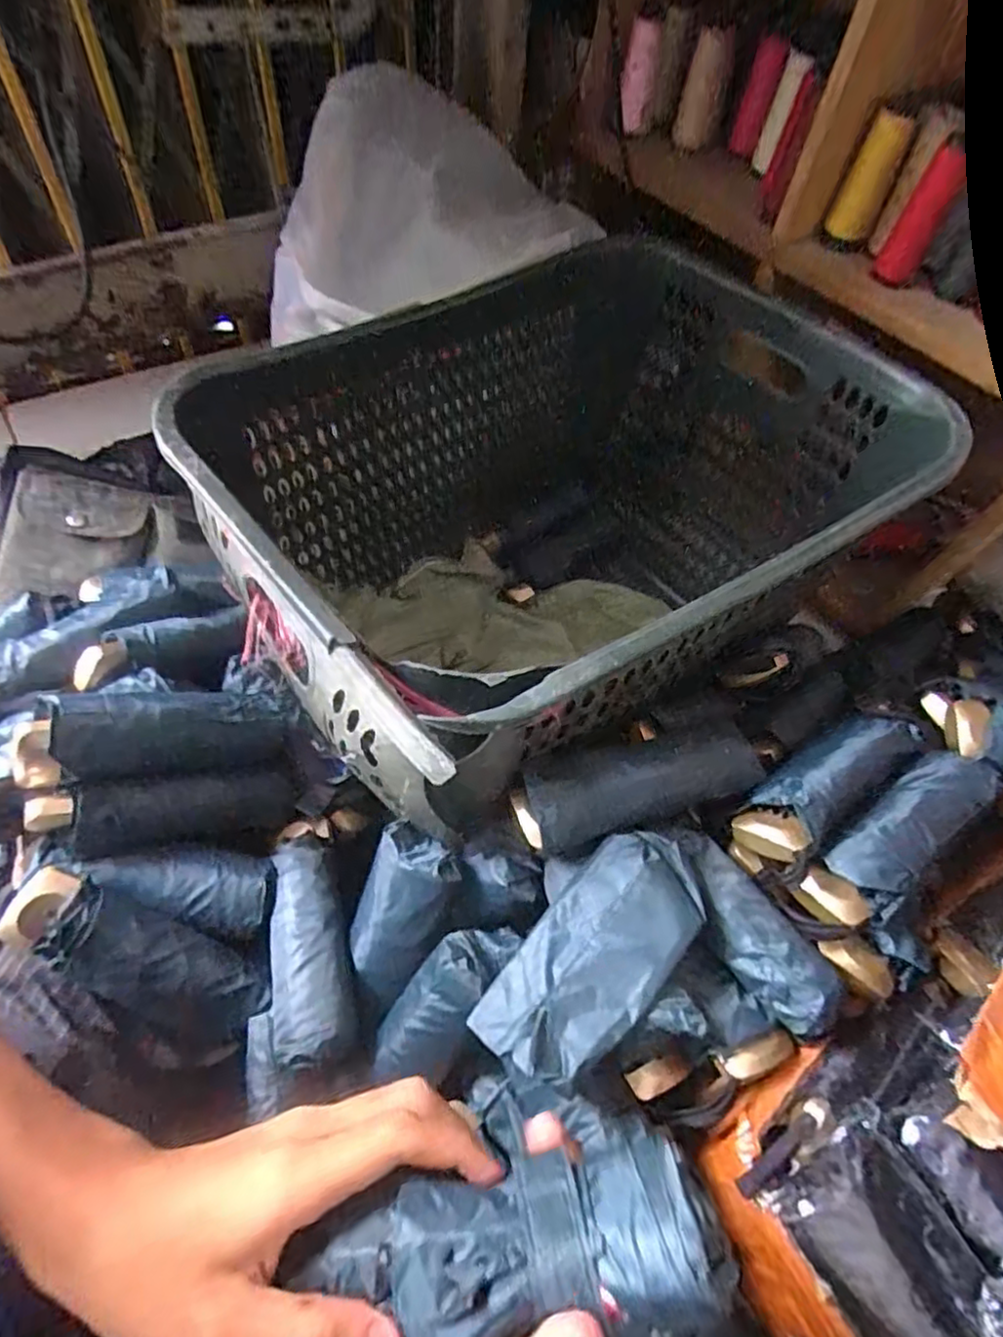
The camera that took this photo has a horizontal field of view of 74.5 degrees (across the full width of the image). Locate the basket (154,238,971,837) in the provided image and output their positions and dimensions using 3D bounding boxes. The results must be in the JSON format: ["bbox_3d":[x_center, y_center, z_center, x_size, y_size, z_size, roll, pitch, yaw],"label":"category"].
[{"bbox_3d":[0.057,-0.119,0.645,0.580,0.334,0.403,-28,62,-22],"label":"basket"}]

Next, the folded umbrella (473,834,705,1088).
[{"bbox_3d":[0.059,0.173,0.401,0.077,0.046,0.151,37,60,19],"label":"folded umbrella"}]

